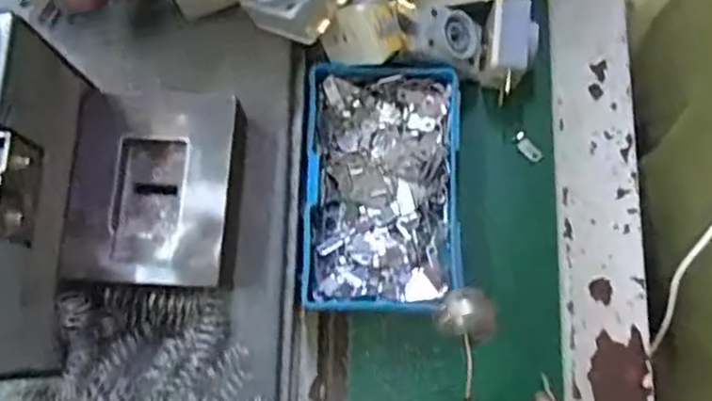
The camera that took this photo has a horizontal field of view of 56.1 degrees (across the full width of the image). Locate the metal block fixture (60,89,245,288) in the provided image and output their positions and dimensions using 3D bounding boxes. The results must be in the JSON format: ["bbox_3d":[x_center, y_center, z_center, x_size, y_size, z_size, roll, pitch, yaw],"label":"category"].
[{"bbox_3d":[-0.083,-0.004,0.286,0.064,0.026,0.081,5,77,2],"label":"metal block fixture"}]

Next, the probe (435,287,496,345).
[{"bbox_3d":[0.045,0.047,0.272,0.024,0.011,0.020,12,77,3],"label":"probe"}]

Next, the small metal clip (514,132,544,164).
[{"bbox_3d":[0.087,-0.026,0.337,0.007,0.007,0.018,-43,80,-9],"label":"small metal clip"}]

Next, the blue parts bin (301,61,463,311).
[{"bbox_3d":[0.013,-0.006,0.318,0.070,0.027,0.114,0,77,1],"label":"blue parts bin"}]

